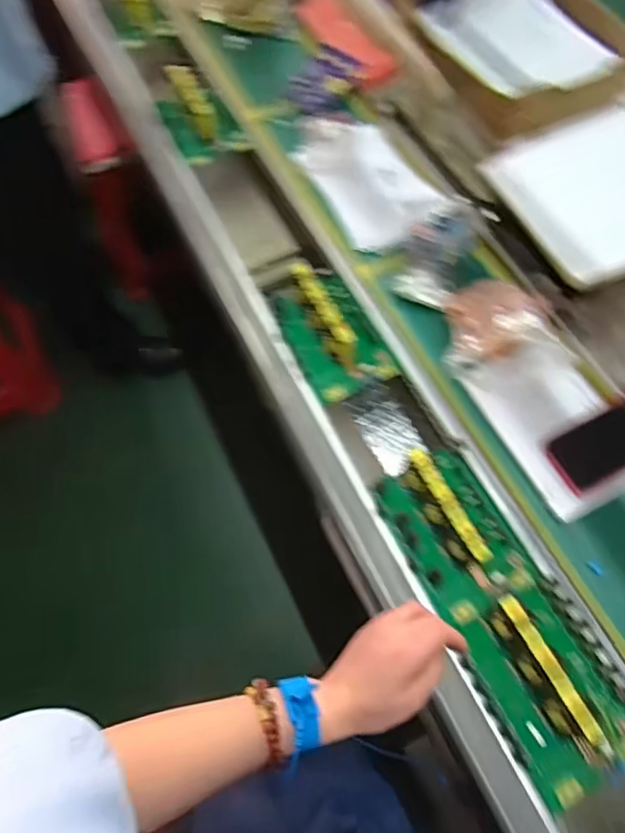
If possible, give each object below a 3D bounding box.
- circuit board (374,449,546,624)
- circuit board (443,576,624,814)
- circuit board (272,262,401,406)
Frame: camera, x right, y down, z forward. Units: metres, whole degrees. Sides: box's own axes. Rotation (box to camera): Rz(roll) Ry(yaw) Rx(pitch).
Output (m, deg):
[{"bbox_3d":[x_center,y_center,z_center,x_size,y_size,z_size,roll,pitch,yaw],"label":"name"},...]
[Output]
[{"bbox_3d":[0.159,0.122,0.619,0.123,0.054,0.185,-25,68,-10],"label":"circuit board"},{"bbox_3d":[0.238,0.261,0.553,0.129,0.058,0.195,-25,68,-10],"label":"circuit board"},{"bbox_3d":[0.022,-0.121,0.733,0.119,0.056,0.184,-24,67,-10],"label":"circuit board"}]

